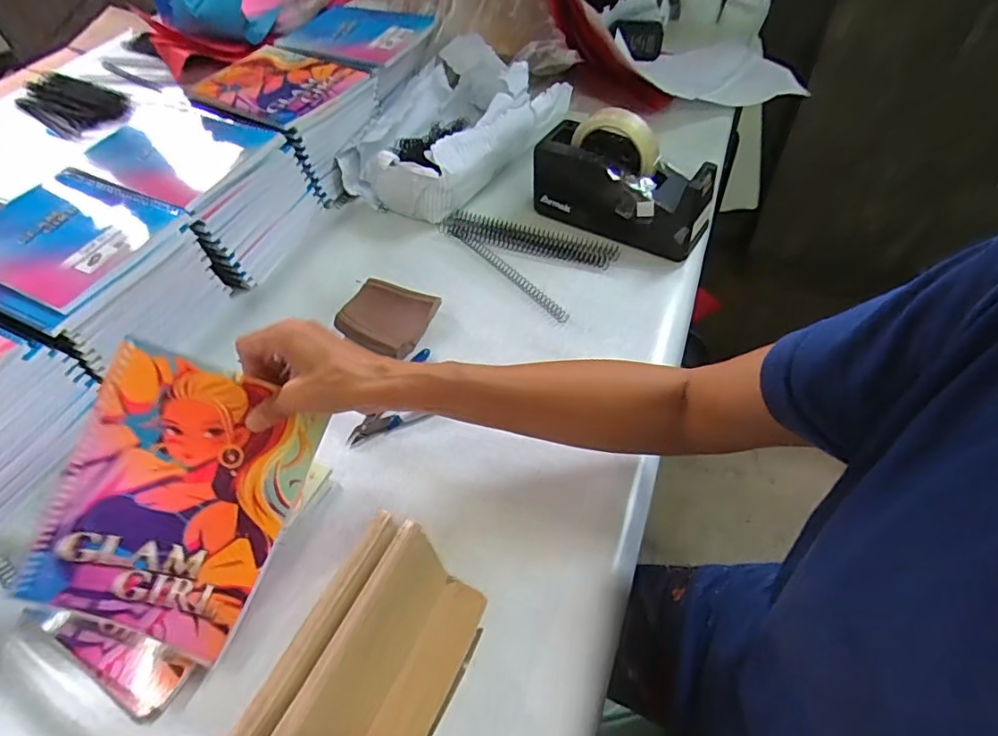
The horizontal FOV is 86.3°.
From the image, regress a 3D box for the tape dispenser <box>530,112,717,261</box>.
[{"bbox_3d":[0.141,-0.216,0.610,0.203,0.119,0.073,24,57,22],"label":"tape dispenser"}]

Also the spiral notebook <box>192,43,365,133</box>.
[{"bbox_3d":[-0.283,-0.372,0.692,0.201,0.014,0.175,25,57,23],"label":"spiral notebook"}]

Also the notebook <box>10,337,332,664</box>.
[{"bbox_3d":[-0.227,0.096,0.379,0.143,0.024,0.193,25,88,-19],"label":"notebook"}]

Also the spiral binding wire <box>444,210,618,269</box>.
[{"bbox_3d":[0.034,-0.157,0.646,0.212,0.008,0.042,19,55,19],"label":"spiral binding wire"}]

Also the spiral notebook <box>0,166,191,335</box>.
[{"bbox_3d":[-0.441,-0.129,0.530,0.203,0.012,0.170,20,55,20],"label":"spiral notebook"}]

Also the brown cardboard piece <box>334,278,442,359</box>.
[{"bbox_3d":[-0.118,-0.054,0.572,0.092,0.024,0.084,21,55,20],"label":"brown cardboard piece"}]

